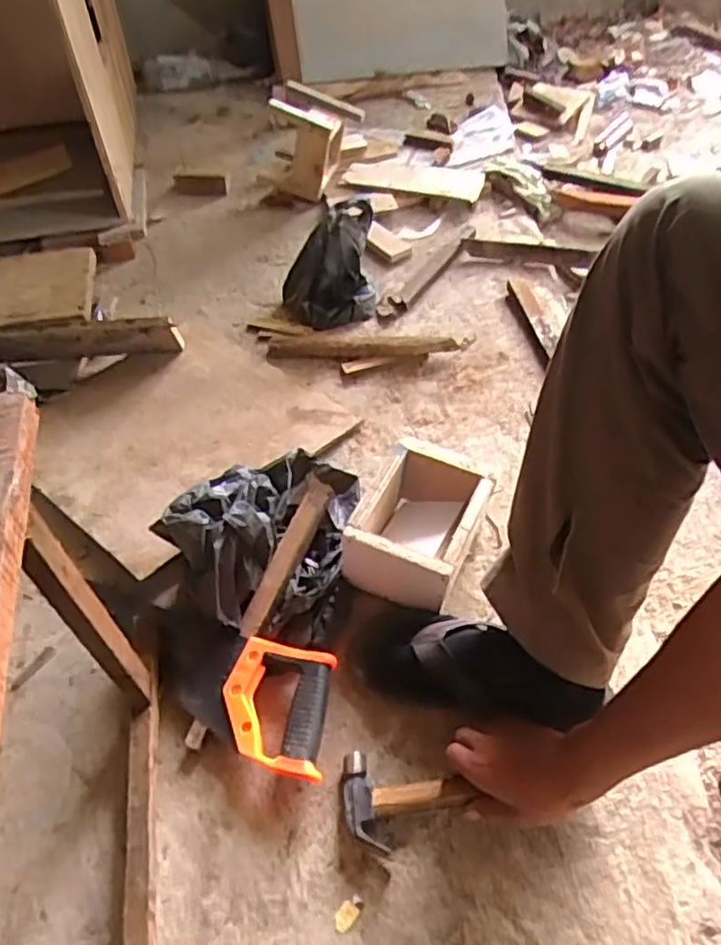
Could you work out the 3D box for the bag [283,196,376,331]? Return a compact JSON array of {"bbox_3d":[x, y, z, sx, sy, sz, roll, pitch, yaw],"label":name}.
[{"bbox_3d":[-0.055,-0.359,1.144,0.157,0.152,0.181,-4,50,-1],"label":"bag"}]

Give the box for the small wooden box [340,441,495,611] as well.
[{"bbox_3d":[0.067,0.064,0.800,0.125,0.119,0.161,20,54,19],"label":"small wooden box"}]

